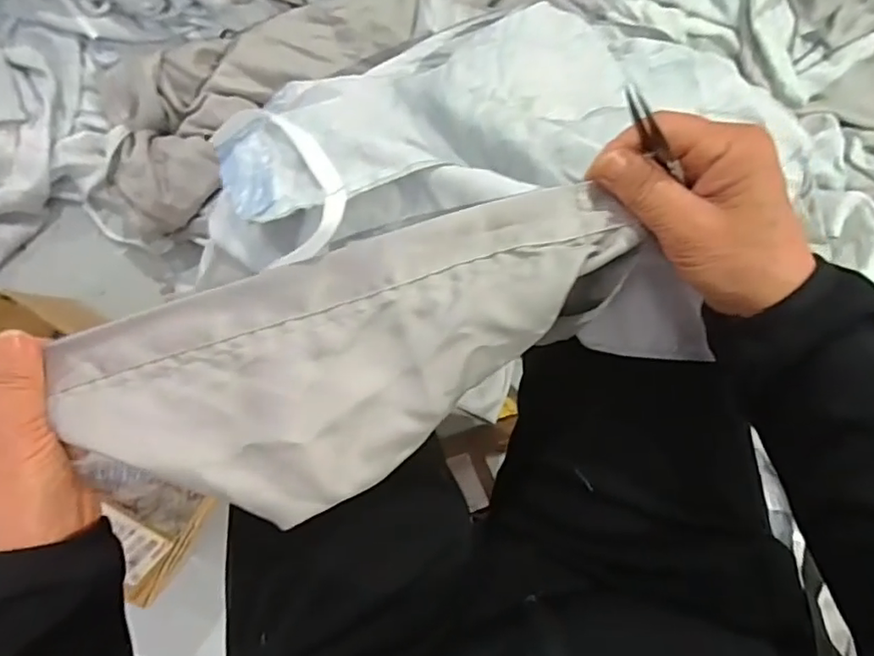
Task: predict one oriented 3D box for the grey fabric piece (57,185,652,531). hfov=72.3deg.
[{"bbox_3d":[-0.042,0.017,0.308,0.293,0.024,0.122,-21,95,2],"label":"grey fabric piece"}]

